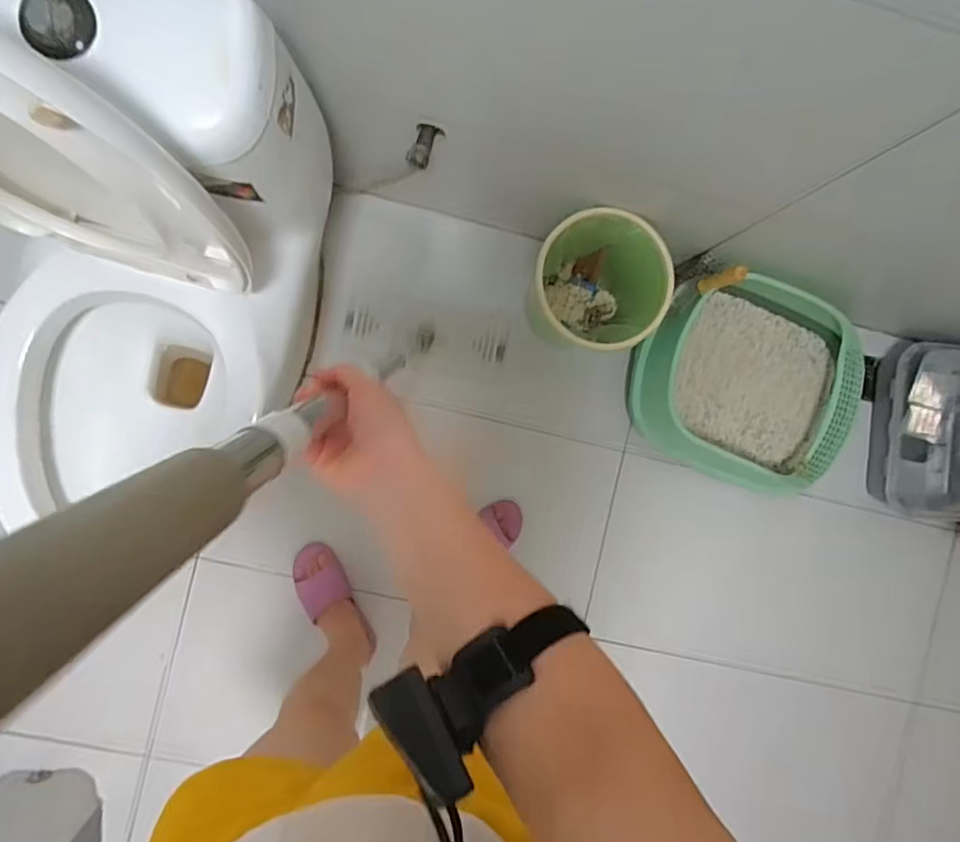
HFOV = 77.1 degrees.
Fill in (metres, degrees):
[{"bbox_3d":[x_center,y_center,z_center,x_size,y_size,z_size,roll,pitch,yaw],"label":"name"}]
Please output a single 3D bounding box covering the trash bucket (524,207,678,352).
[{"bbox_3d":[0.194,-0.236,1.087,0.212,0.233,0.217,0,91,-6],"label":"trash bucket"}]

